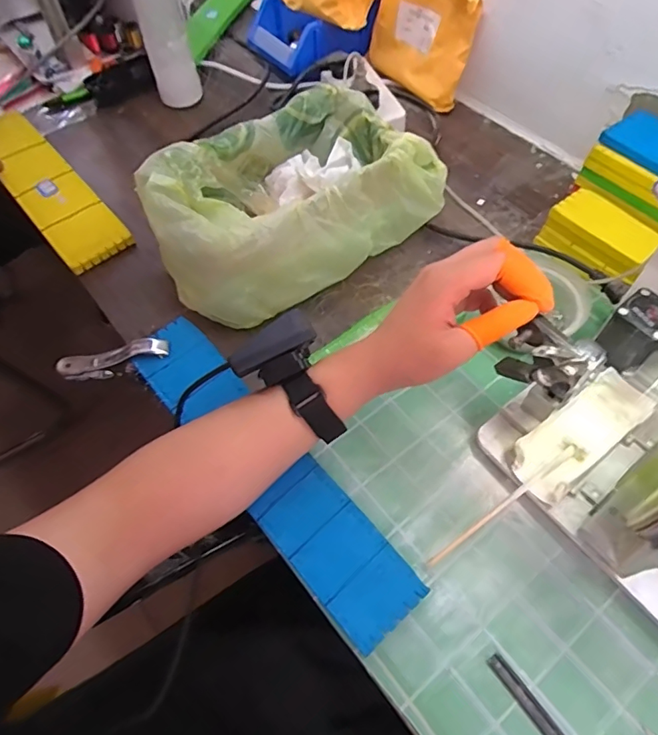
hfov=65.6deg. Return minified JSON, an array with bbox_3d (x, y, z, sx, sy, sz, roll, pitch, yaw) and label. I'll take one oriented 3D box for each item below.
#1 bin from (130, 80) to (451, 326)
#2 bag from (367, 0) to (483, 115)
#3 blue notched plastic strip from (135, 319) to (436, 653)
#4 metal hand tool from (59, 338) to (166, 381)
[{"bbox_3d":[-0.033,-0.181,0.552,0.298,0.113,0.165,-27,62,-14],"label":"bin"},{"bbox_3d":[0.124,-0.471,0.698,0.050,0.170,0.165,-34,65,-32],"label":"bag"},{"bbox_3d":[-0.064,0.080,0.456,0.069,0.032,0.346,-37,63,-17],"label":"blue notched plastic strip"},{"bbox_3d":[-0.218,-0.008,0.522,0.114,0.031,0.018,-15,58,11],"label":"metal hand tool"}]

